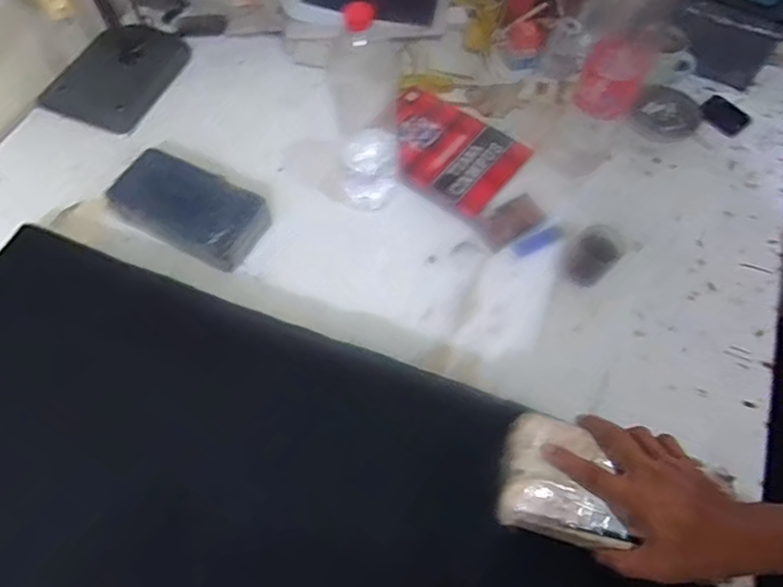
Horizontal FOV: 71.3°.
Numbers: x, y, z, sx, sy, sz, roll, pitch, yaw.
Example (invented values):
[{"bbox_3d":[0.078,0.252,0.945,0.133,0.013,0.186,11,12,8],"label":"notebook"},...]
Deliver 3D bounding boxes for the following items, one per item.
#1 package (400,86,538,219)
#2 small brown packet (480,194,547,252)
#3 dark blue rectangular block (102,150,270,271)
[{"bbox_3d":[0.085,-0.239,0.869,0.238,0.032,0.187,34,67,16],"label":"package"},{"bbox_3d":[0.176,-0.106,0.803,0.088,0.004,0.051,-34,78,3],"label":"small brown packet"},{"bbox_3d":[-0.295,-0.124,0.806,0.220,0.064,0.113,23,64,11],"label":"dark blue rectangular block"}]

